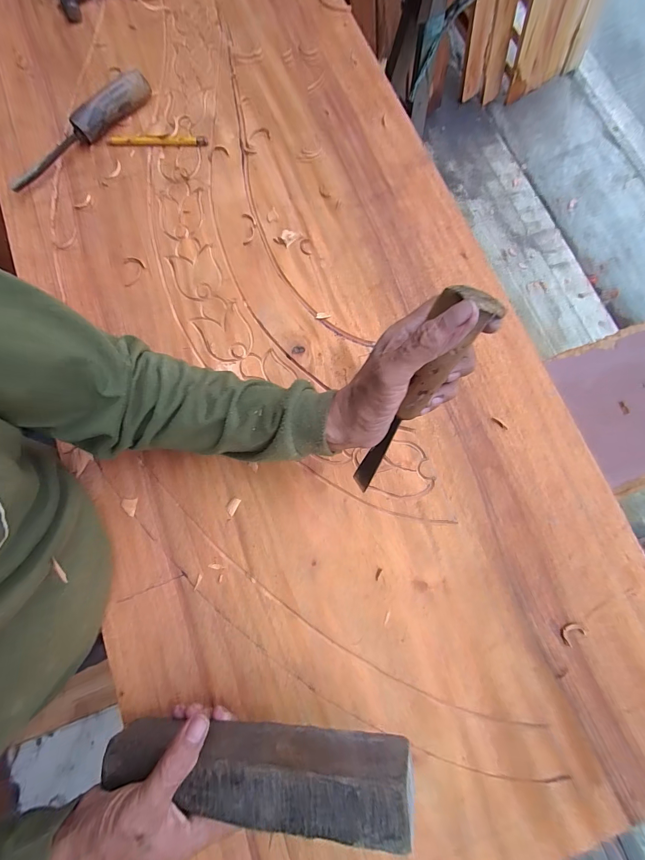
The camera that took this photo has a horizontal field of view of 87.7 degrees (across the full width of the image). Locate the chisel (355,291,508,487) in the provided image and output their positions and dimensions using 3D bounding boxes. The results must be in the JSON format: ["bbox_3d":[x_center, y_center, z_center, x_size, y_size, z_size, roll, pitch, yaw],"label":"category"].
[{"bbox_3d":[0.071,-0.020,0.286,0.039,0.205,0.024,29,43,6],"label":"chisel"}]

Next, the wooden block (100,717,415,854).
[{"bbox_3d":[-0.057,0.281,0.278,0.255,0.056,0.037,-7,79,14],"label":"wooden block"}]

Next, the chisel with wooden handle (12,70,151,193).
[{"bbox_3d":[-0.341,-0.423,0.475,0.033,0.033,0.241,42,82,8],"label":"chisel with wooden handle"}]

